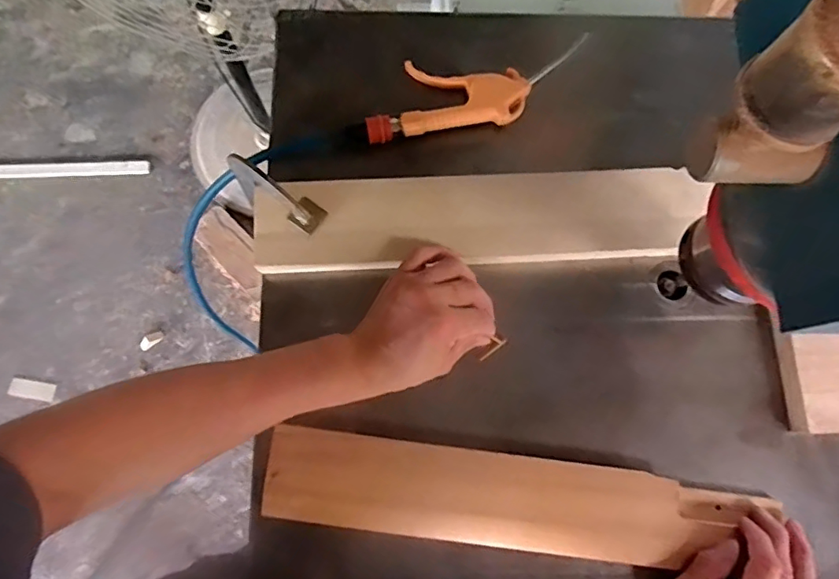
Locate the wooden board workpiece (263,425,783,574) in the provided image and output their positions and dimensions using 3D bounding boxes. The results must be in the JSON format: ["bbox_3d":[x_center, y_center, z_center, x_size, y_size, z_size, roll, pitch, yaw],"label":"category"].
[{"bbox_3d":[0.074,0.183,0.473,0.398,0.016,0.080,7,78,-1],"label":"wooden board workpiece"}]

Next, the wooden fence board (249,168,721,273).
[{"bbox_3d":[0.058,-0.066,0.512,0.410,0.030,0.083,-3,78,-2],"label":"wooden fence board"}]

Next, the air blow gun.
[{"bbox_3d":[0.061,-0.204,0.554,0.232,0.021,0.086,-9,78,-3],"label":"air blow gun"}]

